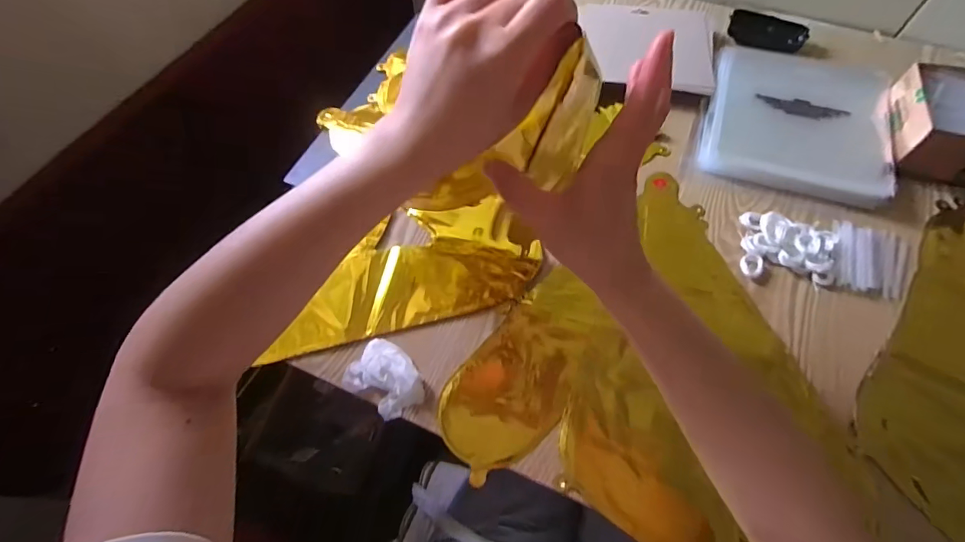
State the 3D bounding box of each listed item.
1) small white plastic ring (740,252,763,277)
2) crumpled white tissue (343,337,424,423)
[{"bbox_3d":[0.306,-0.006,0.505,0.024,0.007,0.030,38,70,18],"label":"small white plastic ring"},{"bbox_3d":[-0.099,0.110,0.456,0.080,0.022,0.060,34,69,16],"label":"crumpled white tissue"}]

